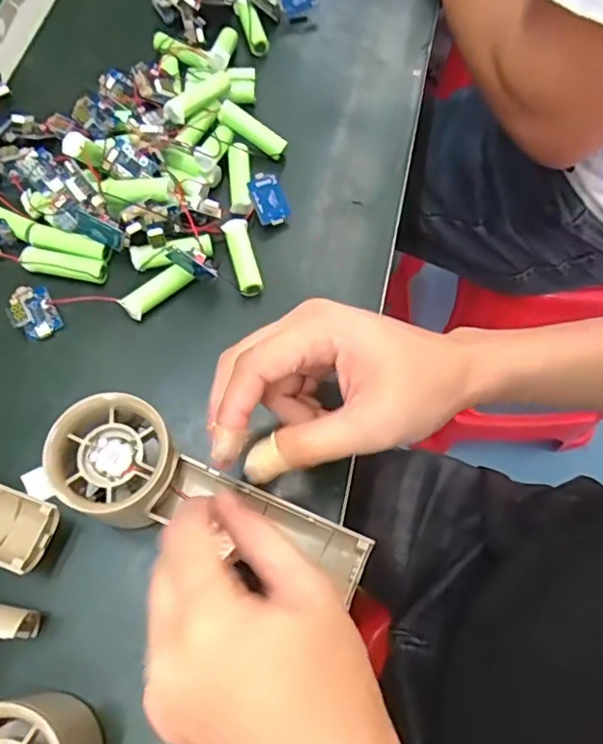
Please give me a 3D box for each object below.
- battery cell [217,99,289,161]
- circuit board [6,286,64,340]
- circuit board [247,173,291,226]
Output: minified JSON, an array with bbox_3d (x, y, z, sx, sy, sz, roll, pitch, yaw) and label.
[{"bbox_3d":[-0.034,-0.165,0.402,0.050,0.014,0.012,33,69,-8],"label":"battery cell"},{"bbox_3d":[-0.161,-0.035,0.354,0.026,0.005,0.033,-26,88,-13],"label":"circuit board"},{"bbox_3d":[-0.021,-0.112,0.381,0.022,0.005,0.033,-27,98,-19],"label":"circuit board"}]

